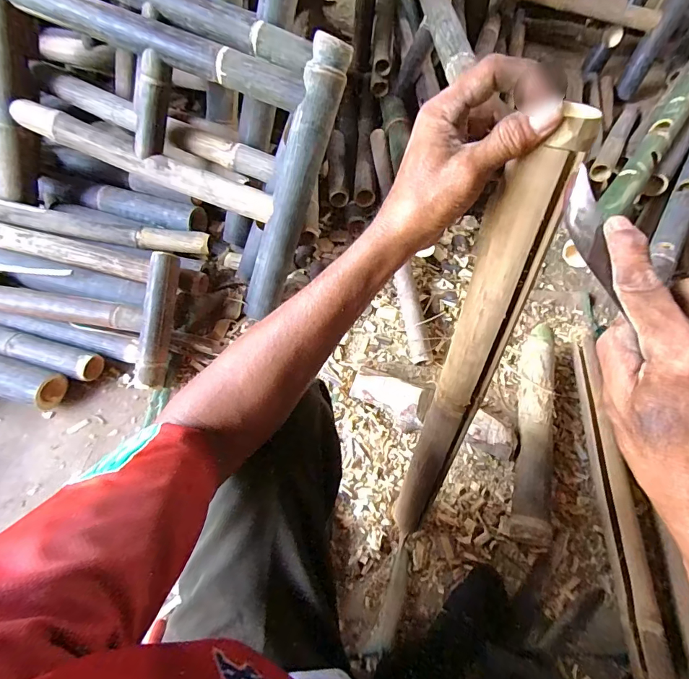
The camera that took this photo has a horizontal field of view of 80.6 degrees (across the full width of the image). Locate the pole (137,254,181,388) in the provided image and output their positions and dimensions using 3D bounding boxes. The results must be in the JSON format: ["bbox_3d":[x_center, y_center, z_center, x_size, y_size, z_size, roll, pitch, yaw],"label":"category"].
[{"bbox_3d":[-0.373,-0.040,0.815,0.049,0.062,0.262,9,95,1],"label":"pole"}]

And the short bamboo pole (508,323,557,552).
[{"bbox_3d":[0.365,0.192,0.778,0.061,0.055,0.371,16,59,5],"label":"short bamboo pole"}]

